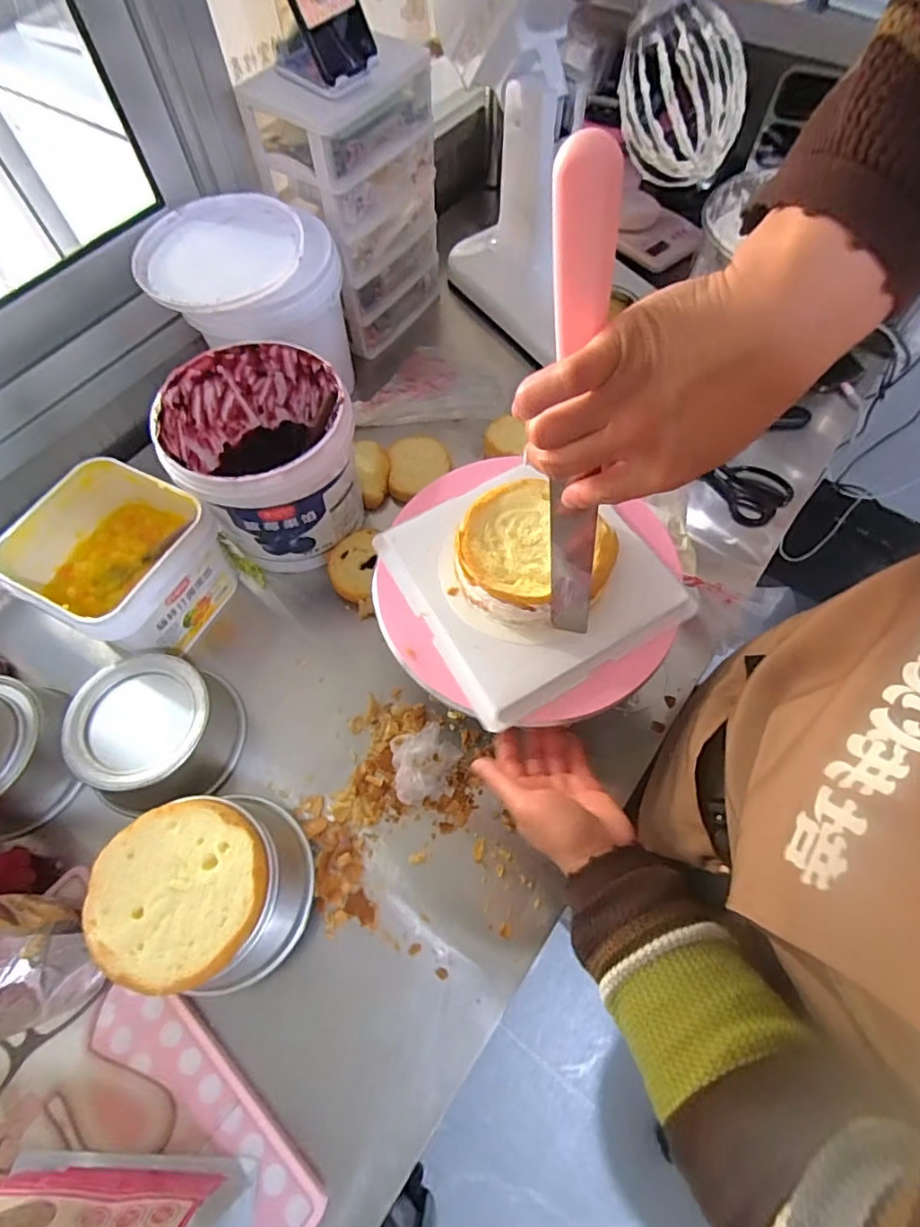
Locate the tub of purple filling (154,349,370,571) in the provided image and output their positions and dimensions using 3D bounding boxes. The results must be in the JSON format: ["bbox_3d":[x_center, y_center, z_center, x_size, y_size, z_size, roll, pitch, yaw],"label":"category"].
[{"bbox_3d":[-0.215,-0.173,0.654,0.186,0.174,0.195,-1,63,1],"label":"tub of purple filling"}]

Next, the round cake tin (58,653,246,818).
[{"bbox_3d":[-0.308,0.119,0.576,0.139,0.072,0.142,-1,63,1],"label":"round cake tin"}]

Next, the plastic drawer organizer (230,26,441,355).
[{"bbox_3d":[-0.149,-0.567,0.777,0.150,0.302,0.193,35,69,17],"label":"plastic drawer organizer"}]

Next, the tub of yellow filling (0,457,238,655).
[{"bbox_3d":[-0.368,-0.054,0.627,0.171,0.124,0.173,30,68,15],"label":"tub of yellow filling"}]

